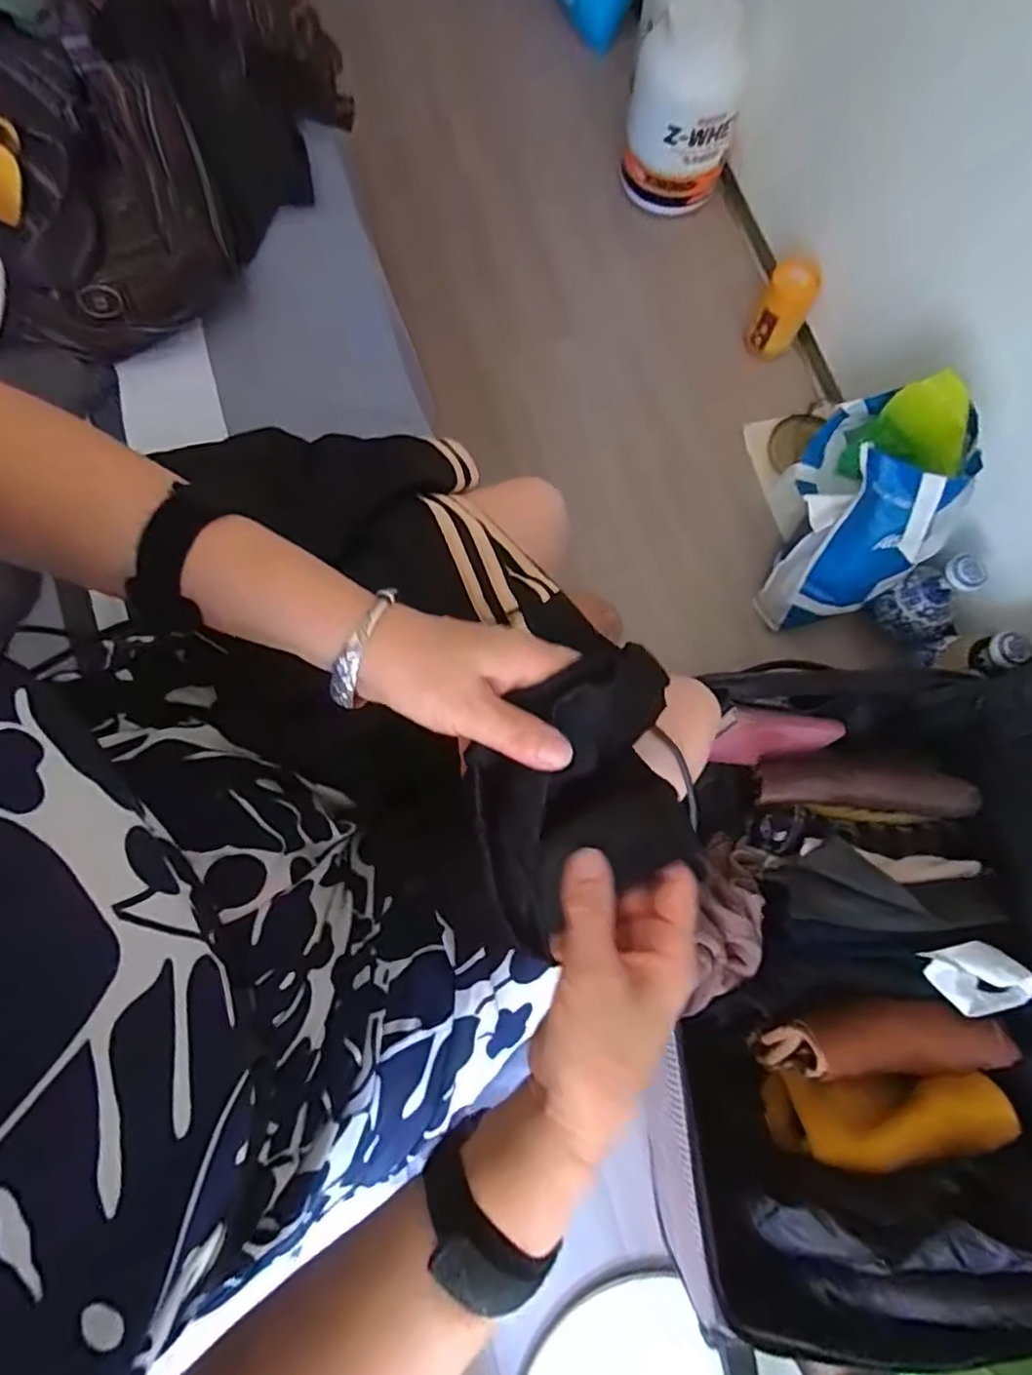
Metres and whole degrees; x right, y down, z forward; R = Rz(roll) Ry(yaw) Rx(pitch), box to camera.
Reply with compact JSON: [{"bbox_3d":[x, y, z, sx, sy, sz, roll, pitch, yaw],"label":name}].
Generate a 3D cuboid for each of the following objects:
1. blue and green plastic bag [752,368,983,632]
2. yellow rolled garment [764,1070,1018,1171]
[{"bbox_3d":[0.474,-0.253,0.920,0.218,0.298,0.242,-33,79,-9],"label":"blue and green plastic bag"},{"bbox_3d":[0.428,0.495,0.739,0.260,0.090,0.077,-9,76,11],"label":"yellow rolled garment"}]

